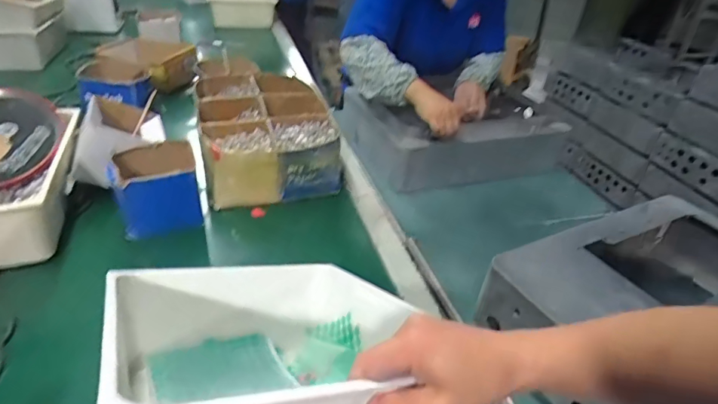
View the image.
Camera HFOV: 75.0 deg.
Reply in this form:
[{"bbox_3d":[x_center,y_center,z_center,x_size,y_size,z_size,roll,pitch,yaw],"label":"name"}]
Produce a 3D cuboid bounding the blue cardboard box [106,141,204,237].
[{"bbox_3d":[-0.367,-0.029,0.850,0.137,0.109,0.140,-8,37,-20],"label":"blue cardboard box"}]

